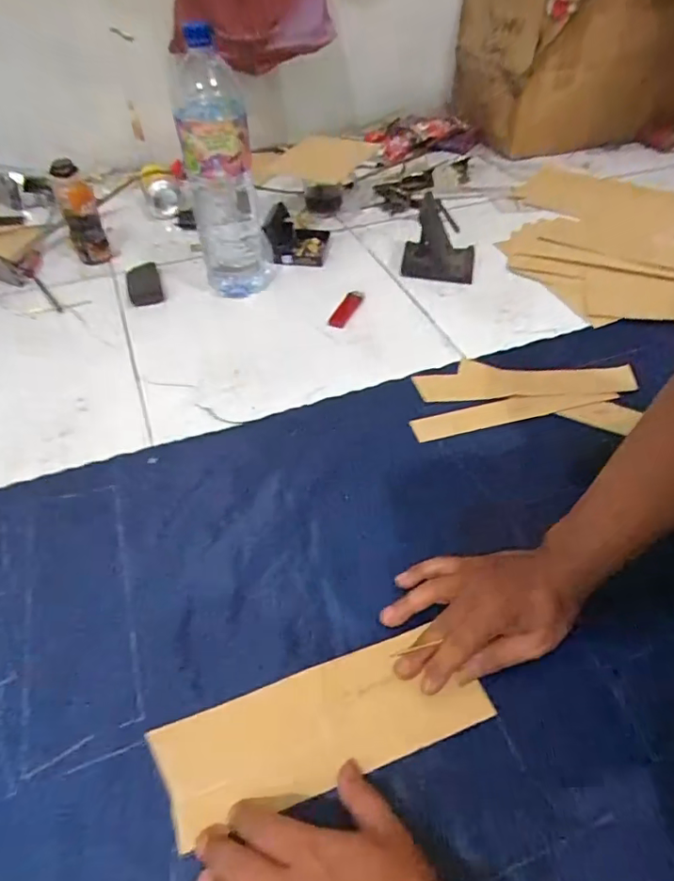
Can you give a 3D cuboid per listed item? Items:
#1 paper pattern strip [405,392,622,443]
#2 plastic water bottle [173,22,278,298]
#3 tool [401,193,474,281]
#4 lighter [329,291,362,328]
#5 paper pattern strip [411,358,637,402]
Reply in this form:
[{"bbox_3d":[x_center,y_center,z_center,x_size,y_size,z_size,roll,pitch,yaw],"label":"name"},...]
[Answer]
[{"bbox_3d":[0.205,-0.037,0.620,0.244,0.005,0.034,-12,48,-10],"label":"paper pattern strip"},{"bbox_3d":[-0.143,-0.332,0.695,0.097,0.295,0.082,-10,48,-9],"label":"plastic water bottle"},{"bbox_3d":[0.172,-0.343,0.888,0.108,0.032,0.250,7,48,7],"label":"tool"},{"bbox_3d":[0.012,-0.187,0.755,0.026,0.009,0.081,17,50,16],"label":"lighter"},{"bbox_3d":[0.230,-0.078,0.660,0.261,0.006,0.071,-2,47,-1],"label":"paper pattern strip"}]

